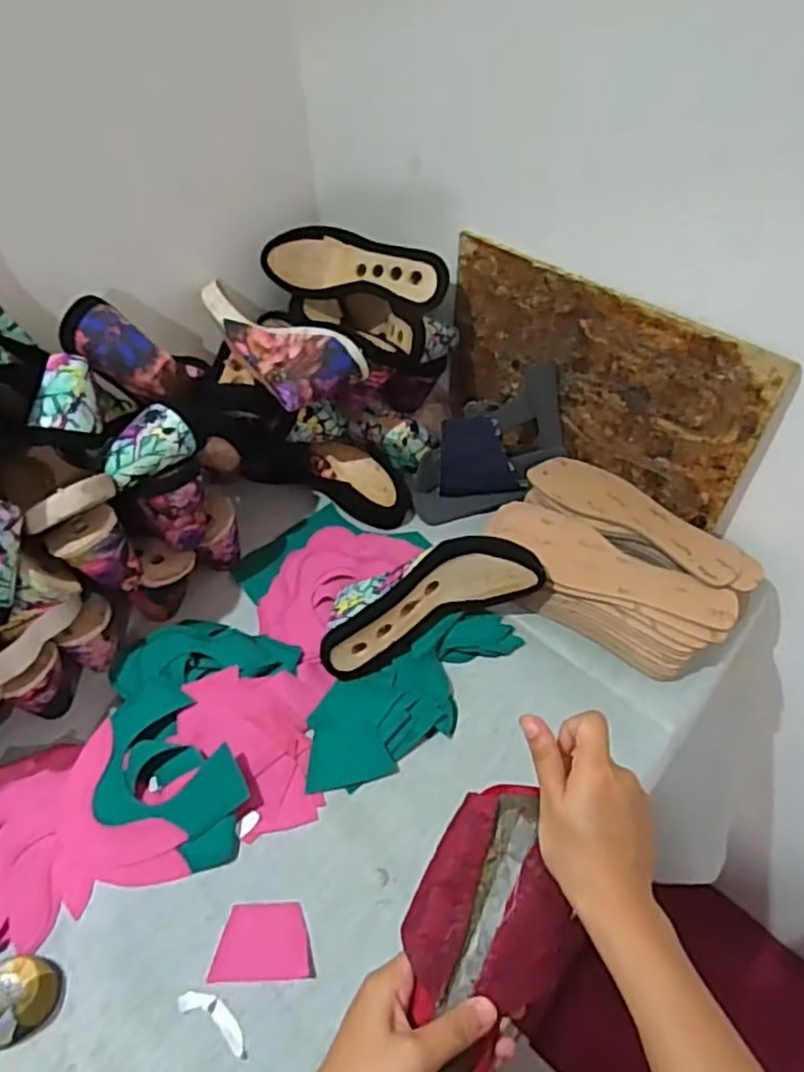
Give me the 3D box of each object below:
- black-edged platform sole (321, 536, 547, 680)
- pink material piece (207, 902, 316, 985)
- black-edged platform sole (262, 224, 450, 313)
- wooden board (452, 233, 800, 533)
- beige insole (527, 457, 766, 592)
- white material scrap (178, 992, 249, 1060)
[{"bbox_3d":[0.021,0.058,0.687,0.222,0.088,0.077,-17,50,-13],"label":"black-edged platform sole"},{"bbox_3d":[-0.107,0.315,0.540,0.077,0.005,0.053,-2,49,0],"label":"pink material piece"},{"bbox_3d":[-0.050,-0.310,0.812,0.233,0.053,0.079,21,94,22],"label":"black-edged platform sole"},{"bbox_3d":[0.200,-0.169,0.742,0.365,0.196,0.019,33,57,27],"label":"wooden board"},{"bbox_3d":[0.253,-0.021,0.738,0.256,0.006,0.078,31,57,26],"label":"beige insole"},{"bbox_3d":[-0.135,0.353,0.506,0.064,0.004,0.019,22,53,20],"label":"white material scrap"}]

